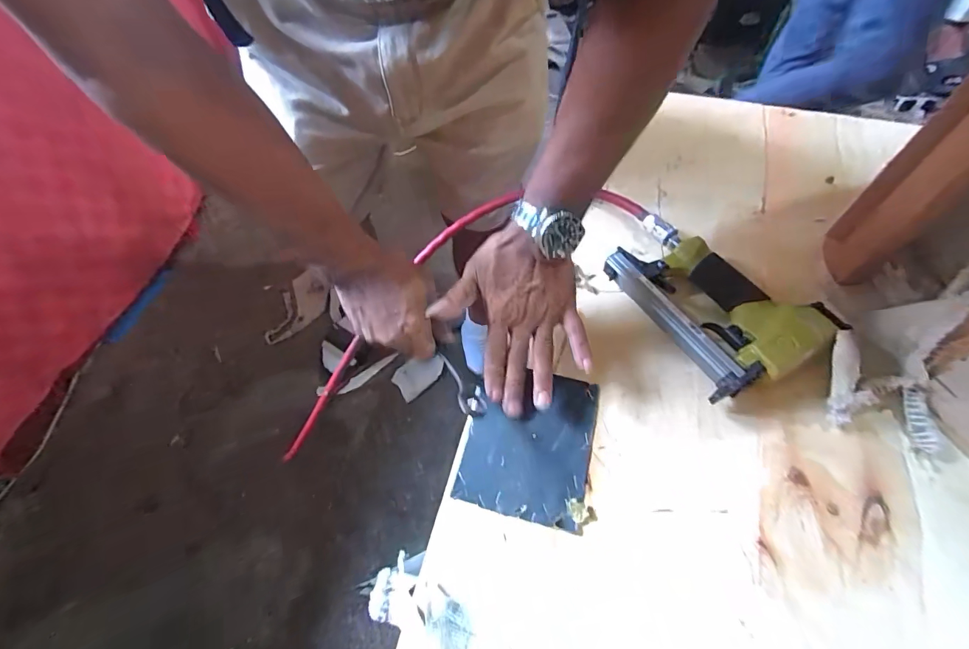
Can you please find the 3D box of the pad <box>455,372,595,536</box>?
[{"bbox_3d":[0.041,0.107,0.388,0.112,0.007,0.132,12,62,9],"label":"pad"}]

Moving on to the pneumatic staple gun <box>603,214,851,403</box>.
[{"bbox_3d":[0.228,-0.035,0.439,0.131,0.048,0.215,-24,59,-11],"label":"pneumatic staple gun"}]

